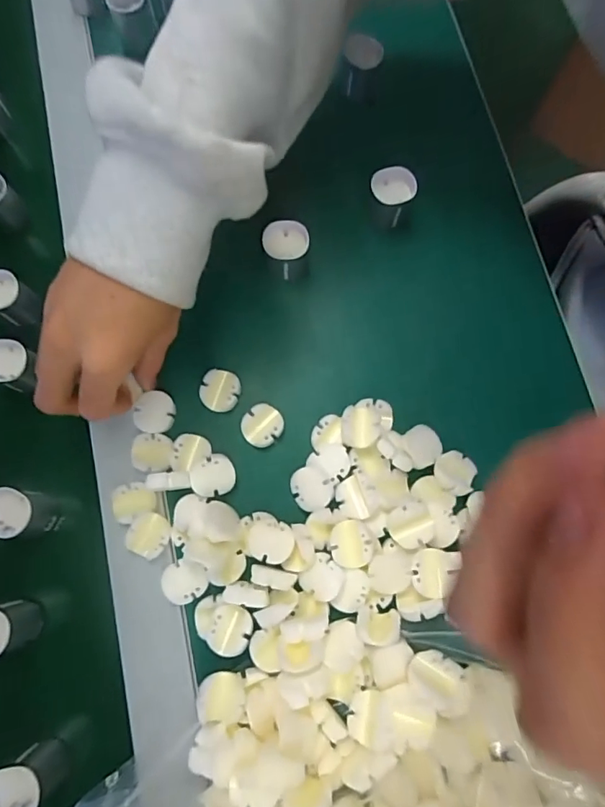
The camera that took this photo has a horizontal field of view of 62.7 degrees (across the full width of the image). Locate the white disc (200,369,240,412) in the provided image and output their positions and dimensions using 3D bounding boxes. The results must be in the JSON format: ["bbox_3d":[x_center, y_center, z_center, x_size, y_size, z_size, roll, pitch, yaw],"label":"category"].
[{"bbox_3d":[-0.055,-0.009,0.334,0.025,0.006,0.028,18,78,3],"label":"white disc"}]

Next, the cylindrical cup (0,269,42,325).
[{"bbox_3d":[-0.205,-0.073,0.345,0.031,0.034,0.030,0,78,-1],"label":"cylindrical cup"}]

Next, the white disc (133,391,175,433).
[{"bbox_3d":[-0.098,0.006,0.328,0.026,0.005,0.026,0,78,-1],"label":"white disc"}]

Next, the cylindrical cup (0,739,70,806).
[{"bbox_3d":[-0.157,0.214,0.281,0.030,0.035,0.031,0,78,-1],"label":"cylindrical cup"}]

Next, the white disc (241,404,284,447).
[{"bbox_3d":[-0.027,0.014,0.330,0.029,0.005,0.025,-43,82,-9],"label":"white disc"}]

